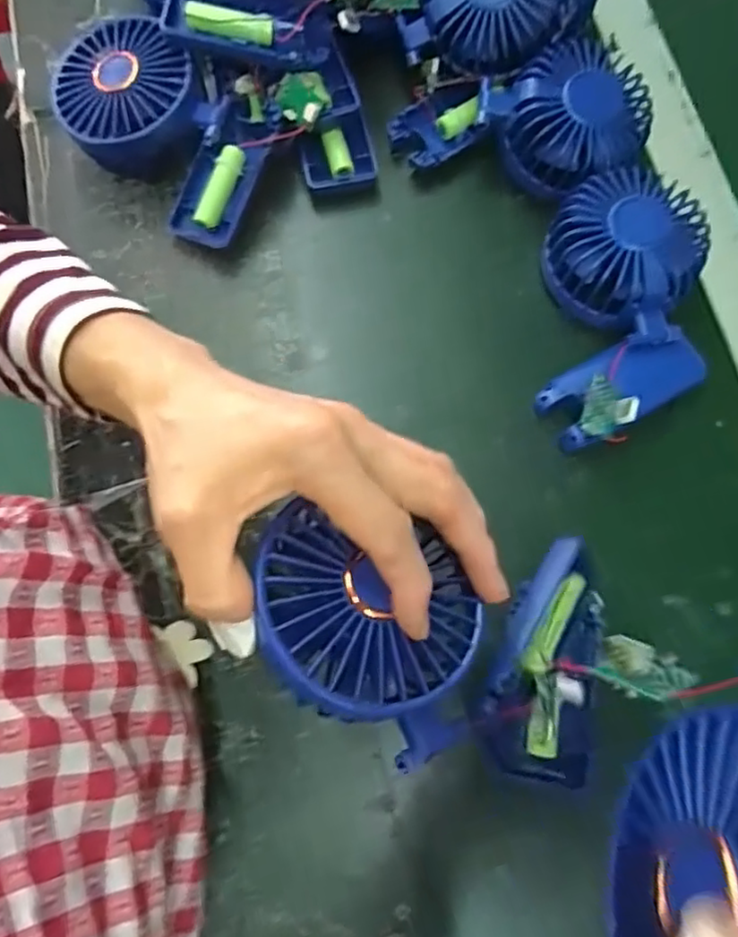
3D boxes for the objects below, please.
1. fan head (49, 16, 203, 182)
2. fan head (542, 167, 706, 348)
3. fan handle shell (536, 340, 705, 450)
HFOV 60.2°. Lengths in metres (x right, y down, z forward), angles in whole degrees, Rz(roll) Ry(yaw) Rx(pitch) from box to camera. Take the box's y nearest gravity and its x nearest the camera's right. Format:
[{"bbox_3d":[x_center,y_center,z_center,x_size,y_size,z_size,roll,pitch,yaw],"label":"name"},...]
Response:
[{"bbox_3d":[-0.149,-0.228,0.395,0.081,0.053,0.085,-24,76,-7],"label":"fan head"},{"bbox_3d":[0.150,-0.121,0.371,0.088,0.047,0.077,39,78,10],"label":"fan head"},{"bbox_3d":[0.142,-0.047,0.359,0.093,0.021,0.043,-30,76,-8],"label":"fan handle shell"}]

